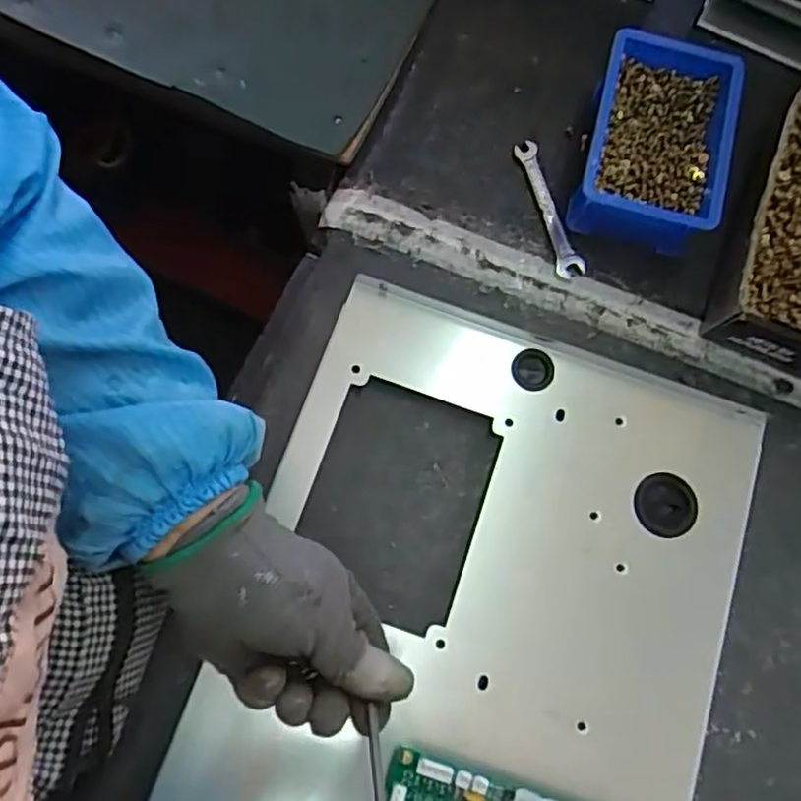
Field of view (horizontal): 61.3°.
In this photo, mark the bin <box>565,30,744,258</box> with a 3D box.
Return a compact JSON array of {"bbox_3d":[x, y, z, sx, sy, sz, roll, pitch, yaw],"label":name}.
[{"bbox_3d":[0.193,-0.197,0.511,0.105,0.051,0.156,16,76,3],"label":"bin"}]

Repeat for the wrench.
[{"bbox_3d":[0.114,-0.149,0.524,0.023,0.004,0.113,-17,76,-5],"label":"wrench"}]

